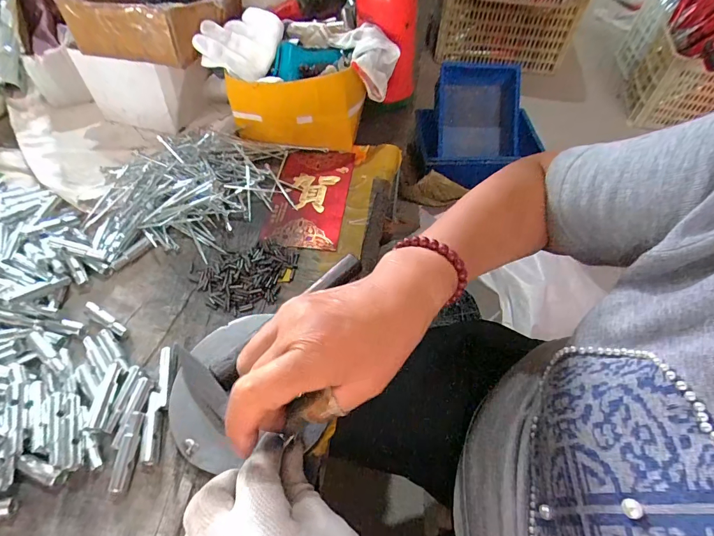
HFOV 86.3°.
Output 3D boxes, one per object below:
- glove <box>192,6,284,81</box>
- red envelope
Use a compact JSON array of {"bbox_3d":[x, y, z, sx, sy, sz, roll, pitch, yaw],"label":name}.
[{"bbox_3d":[-0.137,-0.271,0.461,0.088,0.046,0.090,7,52,3],"label":"glove"},{"bbox_3d":[-0.054,-0.088,0.451,0.086,0.006,0.166,4,53,5],"label":"red envelope"}]

